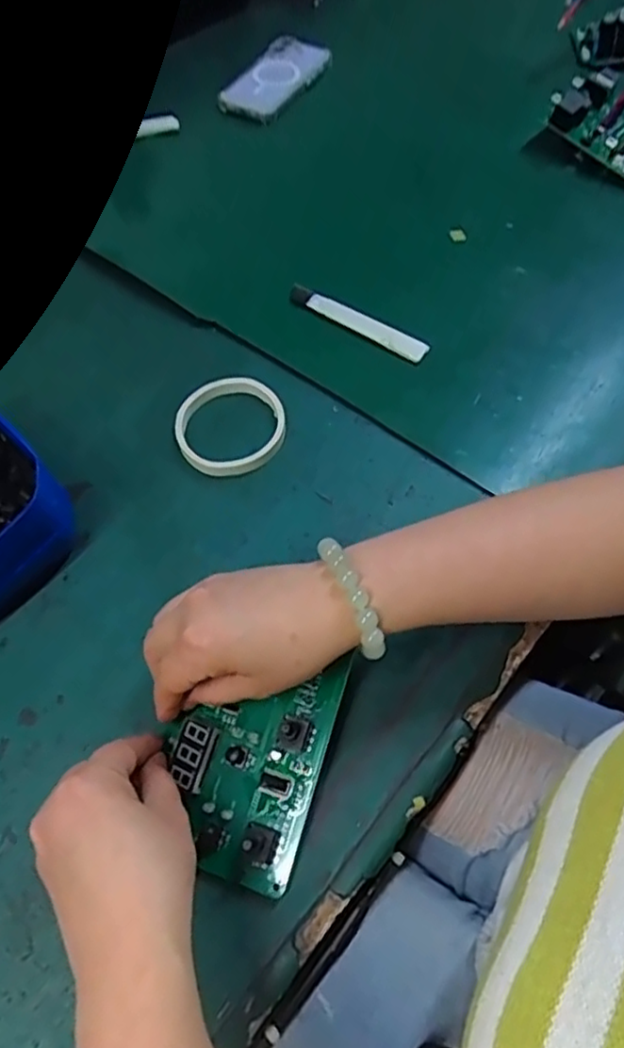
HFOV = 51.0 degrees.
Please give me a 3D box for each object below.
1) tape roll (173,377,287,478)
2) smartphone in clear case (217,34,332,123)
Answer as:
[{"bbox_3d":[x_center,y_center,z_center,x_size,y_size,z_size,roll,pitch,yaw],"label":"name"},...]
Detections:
[{"bbox_3d":[-0.065,-0.080,0.527,0.087,0.014,0.088,0,61,1],"label":"tape roll"},{"bbox_3d":[-0.043,-0.537,0.788,0.085,0.016,0.145,25,68,19],"label":"smartphone in clear case"}]

